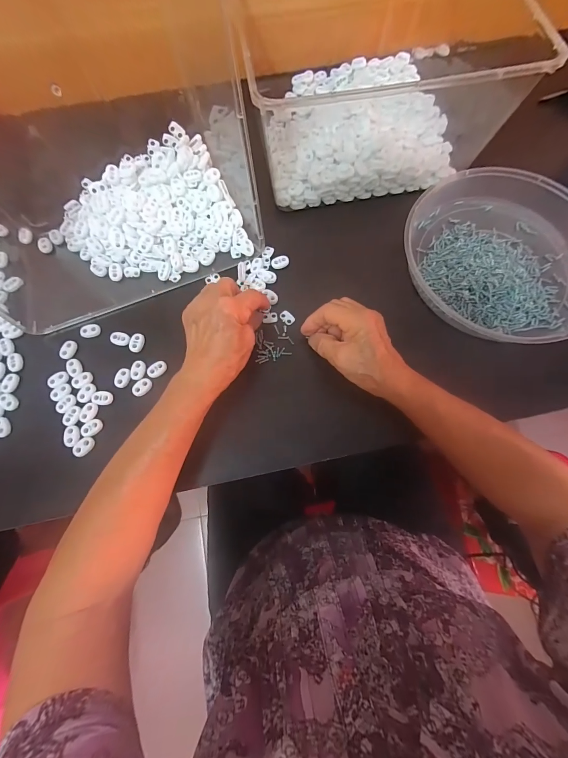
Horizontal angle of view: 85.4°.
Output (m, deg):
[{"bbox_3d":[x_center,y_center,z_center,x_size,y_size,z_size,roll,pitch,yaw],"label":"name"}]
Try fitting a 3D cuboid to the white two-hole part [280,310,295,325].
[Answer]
[{"bbox_3d":[0.004,-0.074,0.371,0.020,0.004,0.014,41,77,11],"label":"white two-hole part"}]

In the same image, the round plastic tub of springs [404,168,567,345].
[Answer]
[{"bbox_3d":[0.269,-0.154,0.379,0.233,0.050,0.216,0,74,0],"label":"round plastic tub of springs"}]

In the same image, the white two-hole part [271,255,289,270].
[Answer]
[{"bbox_3d":[-0.005,-0.148,0.390,0.022,0.007,0.014,-30,76,-9],"label":"white two-hole part"}]

